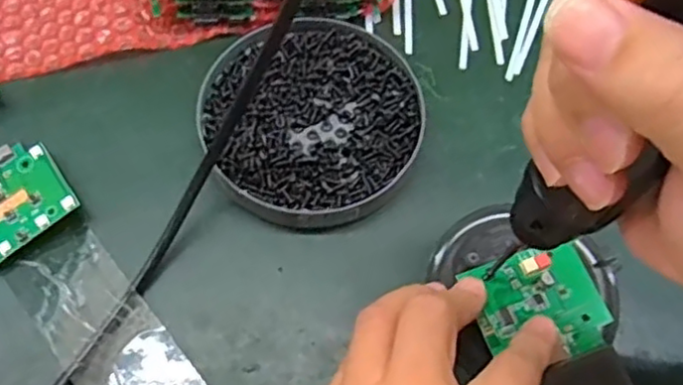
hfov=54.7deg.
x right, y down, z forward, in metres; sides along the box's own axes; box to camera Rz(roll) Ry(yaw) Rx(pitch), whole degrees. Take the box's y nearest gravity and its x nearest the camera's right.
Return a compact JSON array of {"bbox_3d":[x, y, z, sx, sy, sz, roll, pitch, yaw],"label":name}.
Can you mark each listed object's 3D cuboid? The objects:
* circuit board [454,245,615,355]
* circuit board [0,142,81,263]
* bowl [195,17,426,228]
[{"bbox_3d":[0.091,0.051,0.301,0.057,0.009,0.050,-16,67,-10],"label":"circuit board"},{"bbox_3d":[-0.165,0.005,0.323,0.058,0.014,0.053,-34,71,-17],"label":"circuit board"},{"bbox_3d":[-0.014,-0.037,0.345,0.109,0.021,0.114,1,65,-2],"label":"bowl"}]

